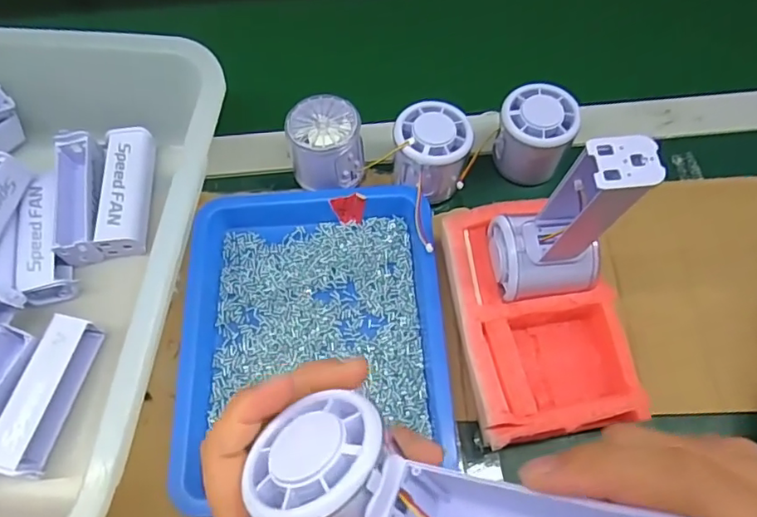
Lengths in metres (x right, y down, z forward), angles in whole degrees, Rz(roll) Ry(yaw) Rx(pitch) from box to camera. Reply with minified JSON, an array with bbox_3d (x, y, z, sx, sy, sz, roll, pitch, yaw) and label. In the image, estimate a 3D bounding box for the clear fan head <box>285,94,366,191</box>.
[{"bbox_3d":[-0.041,-0.088,0.423,0.055,0.046,0.055,-9,64,-4],"label":"clear fan head"}]

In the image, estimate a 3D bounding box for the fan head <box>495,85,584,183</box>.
[{"bbox_3d":[0.119,-0.095,0.423,0.056,0.053,0.056,29,68,14],"label":"fan head"}]

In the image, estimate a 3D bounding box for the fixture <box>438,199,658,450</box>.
[{"bbox_3d":[0.098,0.037,0.362,0.096,0.046,0.155,-8,64,-3],"label":"fixture"}]

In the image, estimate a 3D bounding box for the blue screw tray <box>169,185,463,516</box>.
[{"bbox_3d":[-0.044,0.041,0.378,0.175,0.029,0.212,-4,64,-1],"label":"blue screw tray"}]

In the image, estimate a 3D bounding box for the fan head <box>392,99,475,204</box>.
[{"bbox_3d":[0.039,-0.080,0.415,0.055,0.051,0.054,0,64,1],"label":"fan head"}]

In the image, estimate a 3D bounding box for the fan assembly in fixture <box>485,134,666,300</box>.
[{"bbox_3d":[0.104,-0.018,0.312,0.057,0.148,0.047,-6,64,-2],"label":"fan assembly in fixture"}]

